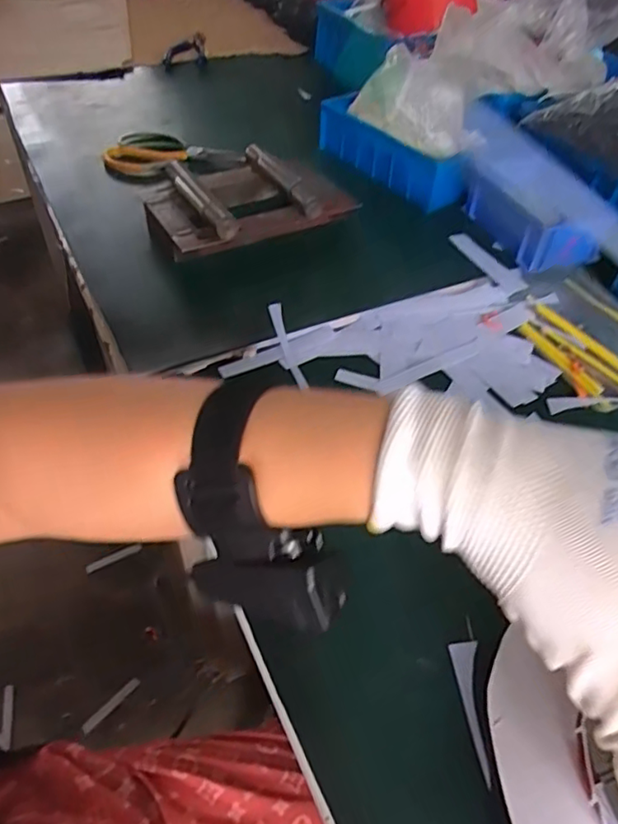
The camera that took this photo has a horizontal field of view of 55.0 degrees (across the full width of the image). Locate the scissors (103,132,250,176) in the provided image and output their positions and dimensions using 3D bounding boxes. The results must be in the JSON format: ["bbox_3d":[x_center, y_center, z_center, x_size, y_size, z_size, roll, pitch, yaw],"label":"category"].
[{"bbox_3d":[-0.163,-0.317,0.724,0.156,0.020,0.101,-5,48,-8],"label":"scissors"}]

